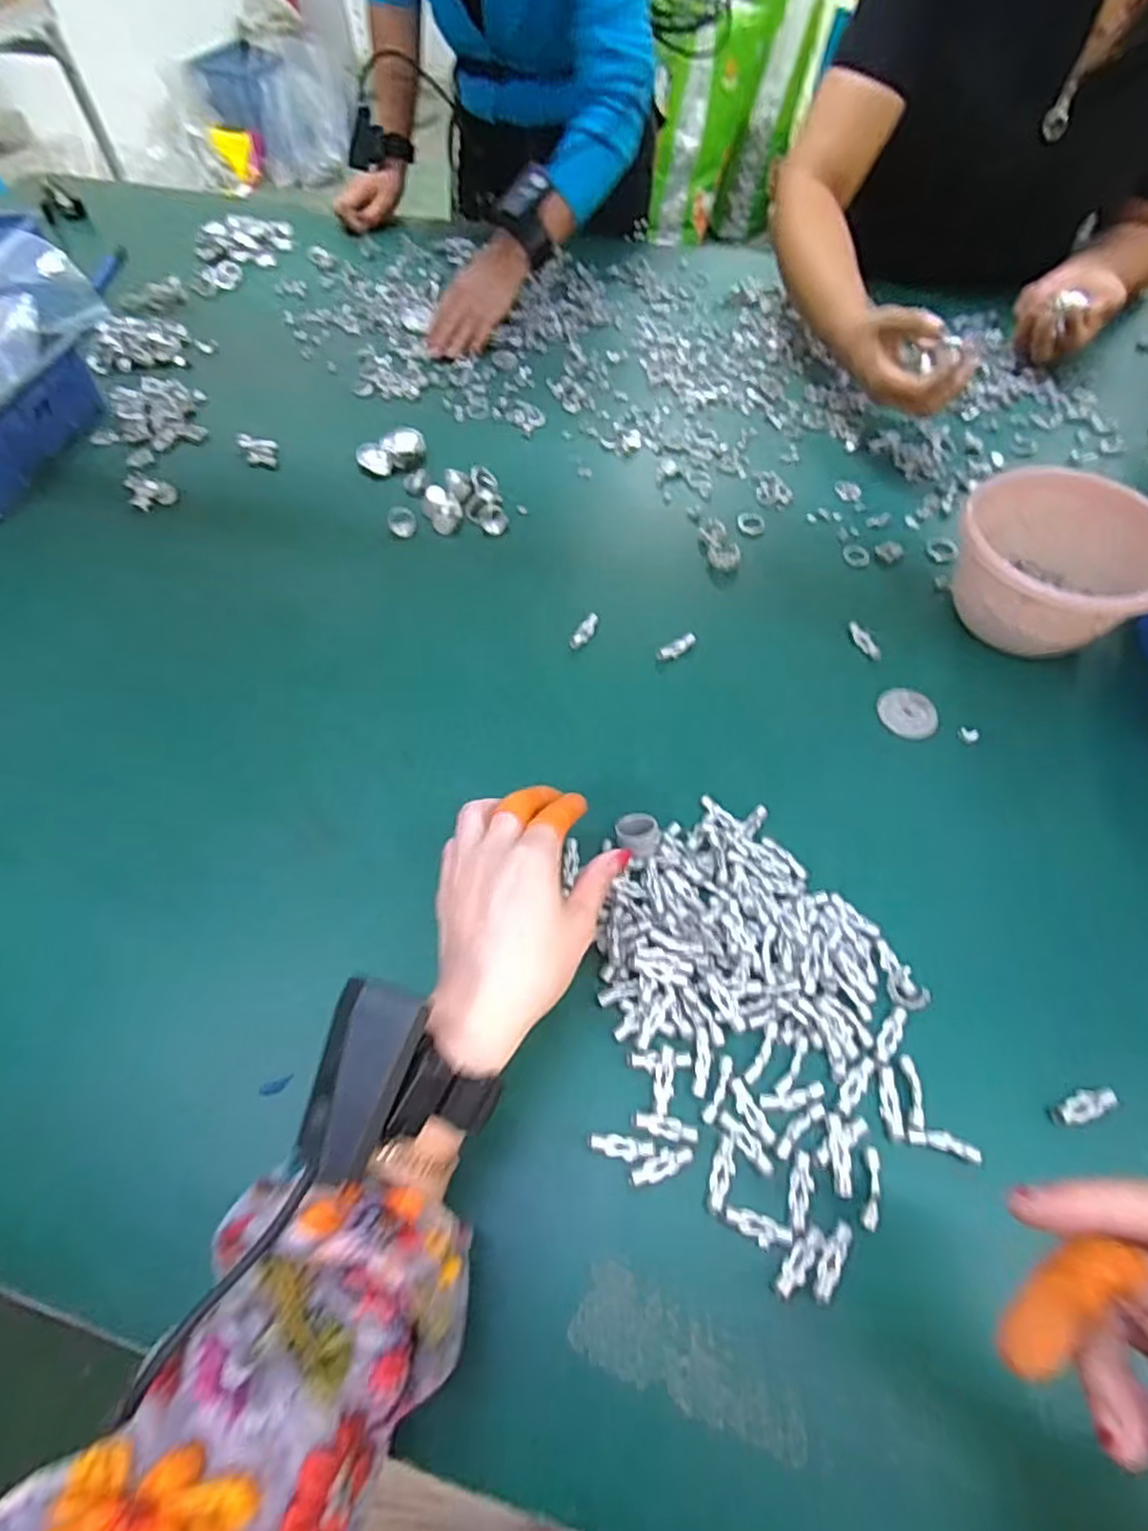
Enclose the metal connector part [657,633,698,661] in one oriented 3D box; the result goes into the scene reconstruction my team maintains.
[{"bbox_3d":[0.083,-0.096,0.563,0.036,0.005,0.013,-29,61,-18],"label":"metal connector part"}]

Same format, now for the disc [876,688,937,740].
[{"bbox_3d":[0.254,-0.041,0.529,0.042,0.004,0.045,0,56,0],"label":"disc"}]

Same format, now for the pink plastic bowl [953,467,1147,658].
[{"bbox_3d":[0.359,-0.155,0.541,0.132,0.088,0.129,0,56,0],"label":"pink plastic bowl"}]

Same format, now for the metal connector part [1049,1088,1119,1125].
[{"bbox_3d":[0.277,0.186,0.379,0.036,0.010,0.014,-12,57,-8],"label":"metal connector part"}]

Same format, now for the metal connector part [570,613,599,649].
[{"bbox_3d":[0.009,-0.111,0.575,0.014,0.006,0.038,23,59,14],"label":"metal connector part"}]

